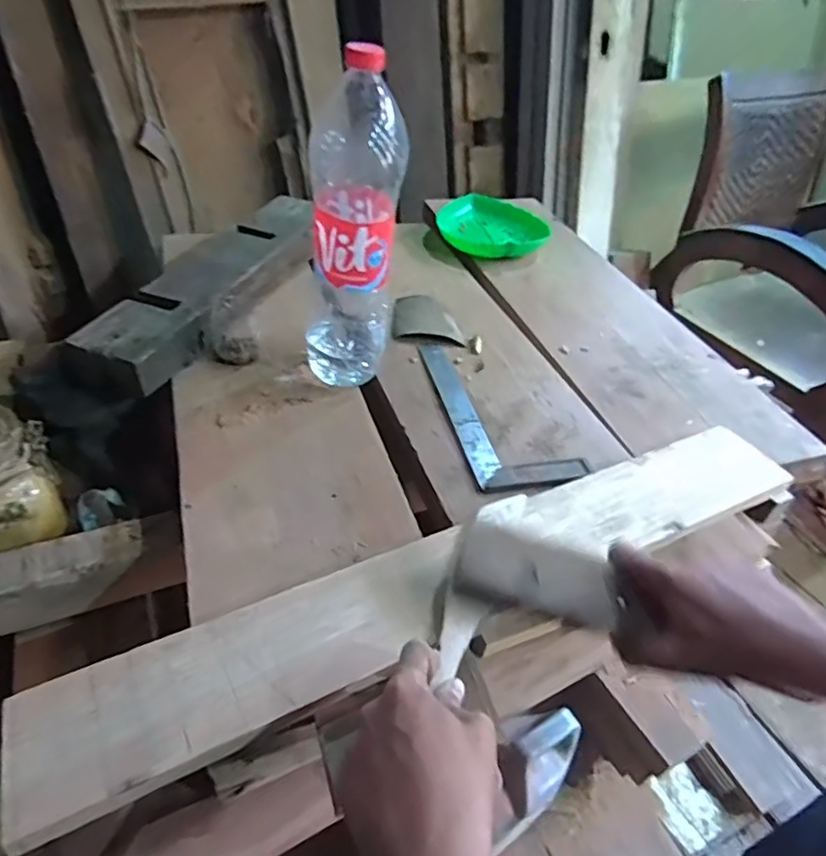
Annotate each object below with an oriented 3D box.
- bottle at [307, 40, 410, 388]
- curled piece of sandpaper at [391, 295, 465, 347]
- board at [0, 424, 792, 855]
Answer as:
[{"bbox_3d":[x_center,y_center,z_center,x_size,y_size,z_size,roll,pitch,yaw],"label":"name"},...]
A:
[{"bbox_3d":[-0.059,-0.185,0.593,0.089,0.313,0.093,0,41,-8],"label":"bottle"},{"bbox_3d":[0.019,-0.147,0.786,0.087,0.013,0.112,3,40,-3],"label":"curled piece of sandpaper"},{"bbox_3d":[0.051,0.112,0.470,0.636,0.019,0.089,-16,45,-24],"label":"board"}]

